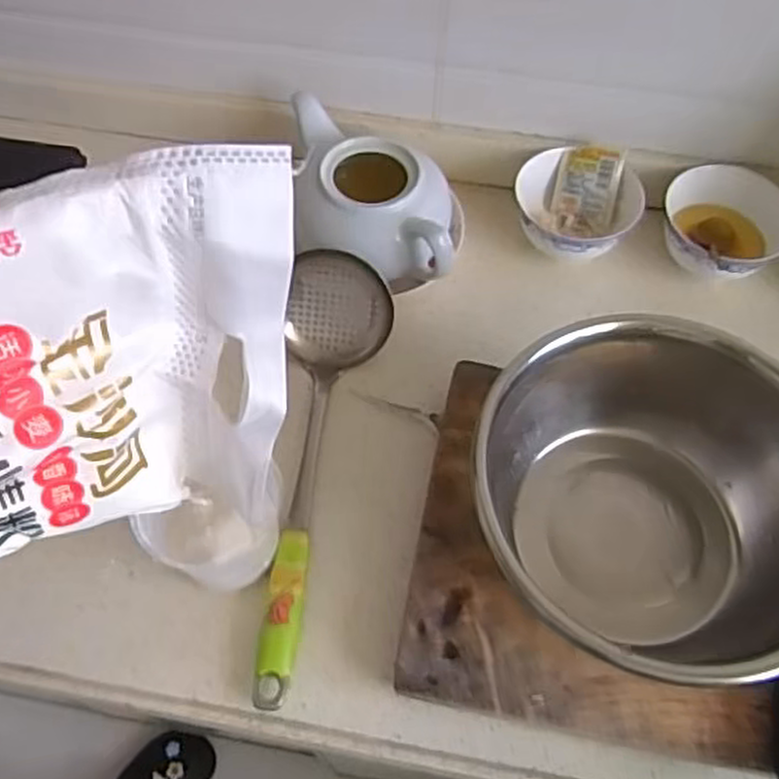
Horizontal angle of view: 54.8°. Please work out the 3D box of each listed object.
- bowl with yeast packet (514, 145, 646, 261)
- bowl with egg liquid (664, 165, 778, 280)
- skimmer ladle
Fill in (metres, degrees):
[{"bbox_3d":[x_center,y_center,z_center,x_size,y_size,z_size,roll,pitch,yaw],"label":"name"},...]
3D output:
[{"bbox_3d":[0.169,-0.166,0.695,0.107,0.058,0.107,0,60,-1],"label":"bowl with yeast packet"},{"bbox_3d":[0.306,-0.148,0.691,0.111,0.052,0.119,0,60,-1],"label":"bowl with egg liquid"},{"bbox_3d":[-0.059,0.055,0.564,0.098,0.075,0.336,5,60,2],"label":"skimmer ladle"}]

